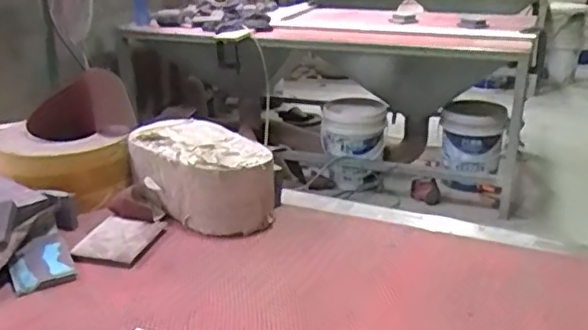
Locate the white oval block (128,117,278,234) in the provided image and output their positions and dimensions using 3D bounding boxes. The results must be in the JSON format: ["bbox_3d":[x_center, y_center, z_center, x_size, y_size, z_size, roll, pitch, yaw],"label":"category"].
[{"bbox_3d":[-0.171,0.024,1.086,0.293,0.130,0.134,12,26,30],"label":"white oval block"}]

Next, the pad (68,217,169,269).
[{"bbox_3d":[-0.277,0.121,0.983,0.104,0.026,0.145,5,22,11],"label":"pad"}]

